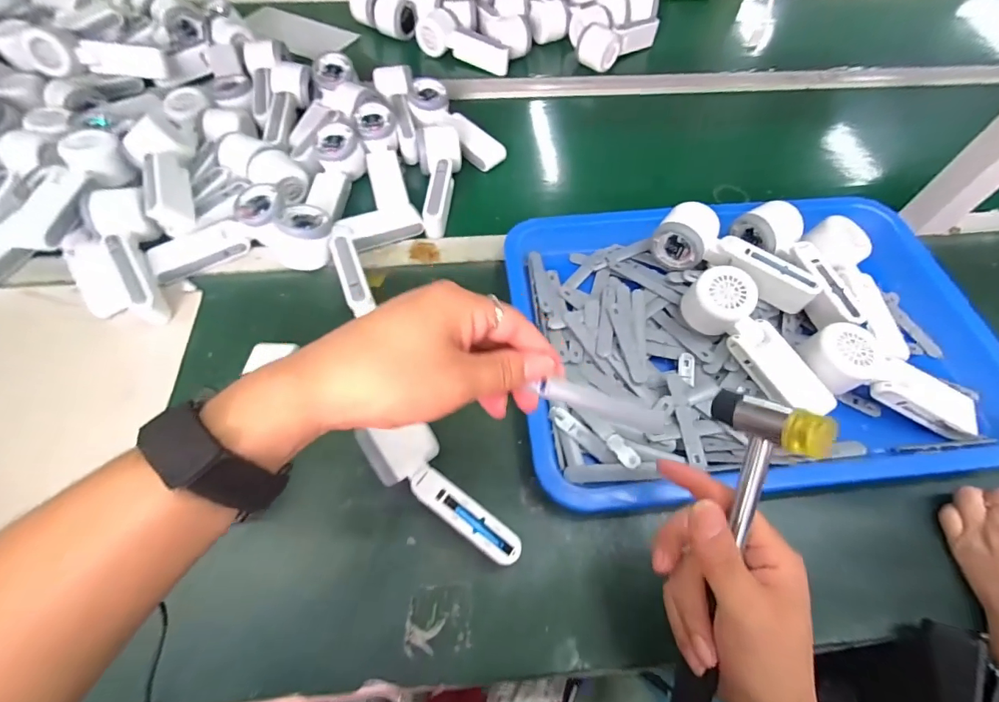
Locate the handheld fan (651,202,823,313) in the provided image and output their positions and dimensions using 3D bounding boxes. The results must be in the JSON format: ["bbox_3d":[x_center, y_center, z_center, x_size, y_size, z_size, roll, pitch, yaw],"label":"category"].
[{"bbox_3d":[0.248,-0.097,0.458,0.166,0.045,0.053,35,65,18],"label":"handheld fan"}]

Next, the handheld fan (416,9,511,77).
[{"bbox_3d":[-0.058,-0.513,0.720,0.167,0.047,0.068,34,65,18],"label":"handheld fan"}]

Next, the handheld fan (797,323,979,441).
[{"bbox_3d":[0.359,0.028,0.400,0.174,0.042,0.053,26,61,-3],"label":"handheld fan"}]

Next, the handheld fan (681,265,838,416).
[{"bbox_3d":[0.243,-0.006,0.416,0.045,0.054,0.162,-32,79,-18],"label":"handheld fan"}]

